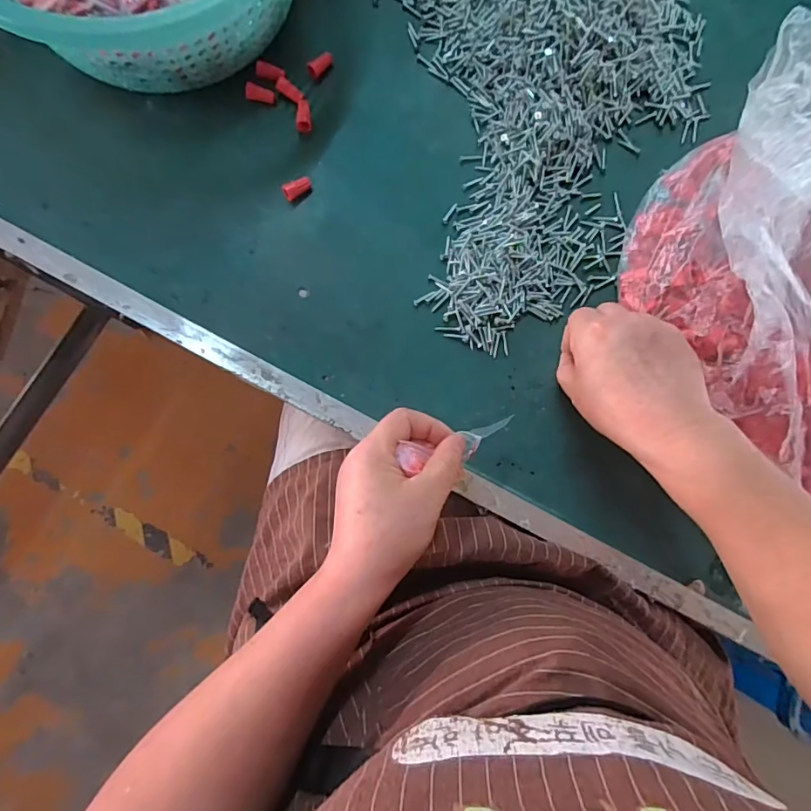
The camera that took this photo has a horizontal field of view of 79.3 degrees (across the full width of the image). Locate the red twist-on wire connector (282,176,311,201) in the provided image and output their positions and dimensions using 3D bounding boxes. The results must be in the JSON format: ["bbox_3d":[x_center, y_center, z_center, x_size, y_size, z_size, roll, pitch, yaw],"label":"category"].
[{"bbox_3d":[-0.087,-0.176,0.397,0.025,0.012,0.010,-33,88,-6],"label":"red twist-on wire connector"}]

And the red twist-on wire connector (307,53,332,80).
[{"bbox_3d":[-0.070,-0.282,0.406,0.023,0.011,0.010,-38,88,-6],"label":"red twist-on wire connector"}]

